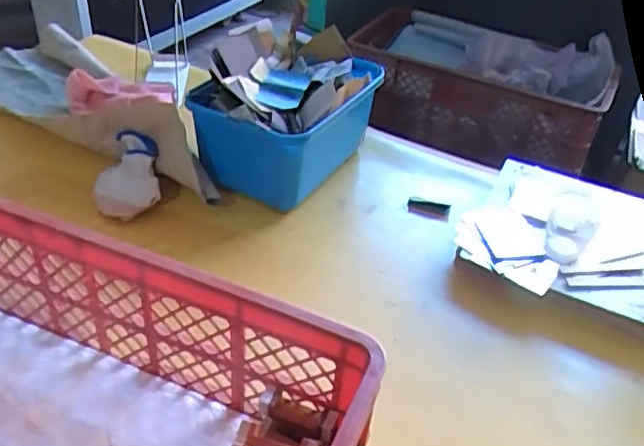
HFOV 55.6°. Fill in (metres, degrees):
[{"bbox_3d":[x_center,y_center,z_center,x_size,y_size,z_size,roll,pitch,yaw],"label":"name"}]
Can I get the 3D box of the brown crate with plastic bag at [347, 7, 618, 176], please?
[{"bbox_3d":[0.383,-0.341,1.606,0.670,0.295,0.276,19,41,16],"label":"brown crate with plastic bag"}]

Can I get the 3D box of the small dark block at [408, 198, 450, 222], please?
[{"bbox_3d":[0.178,-0.023,1.017,0.069,0.020,0.028,13,39,9],"label":"small dark block"}]

